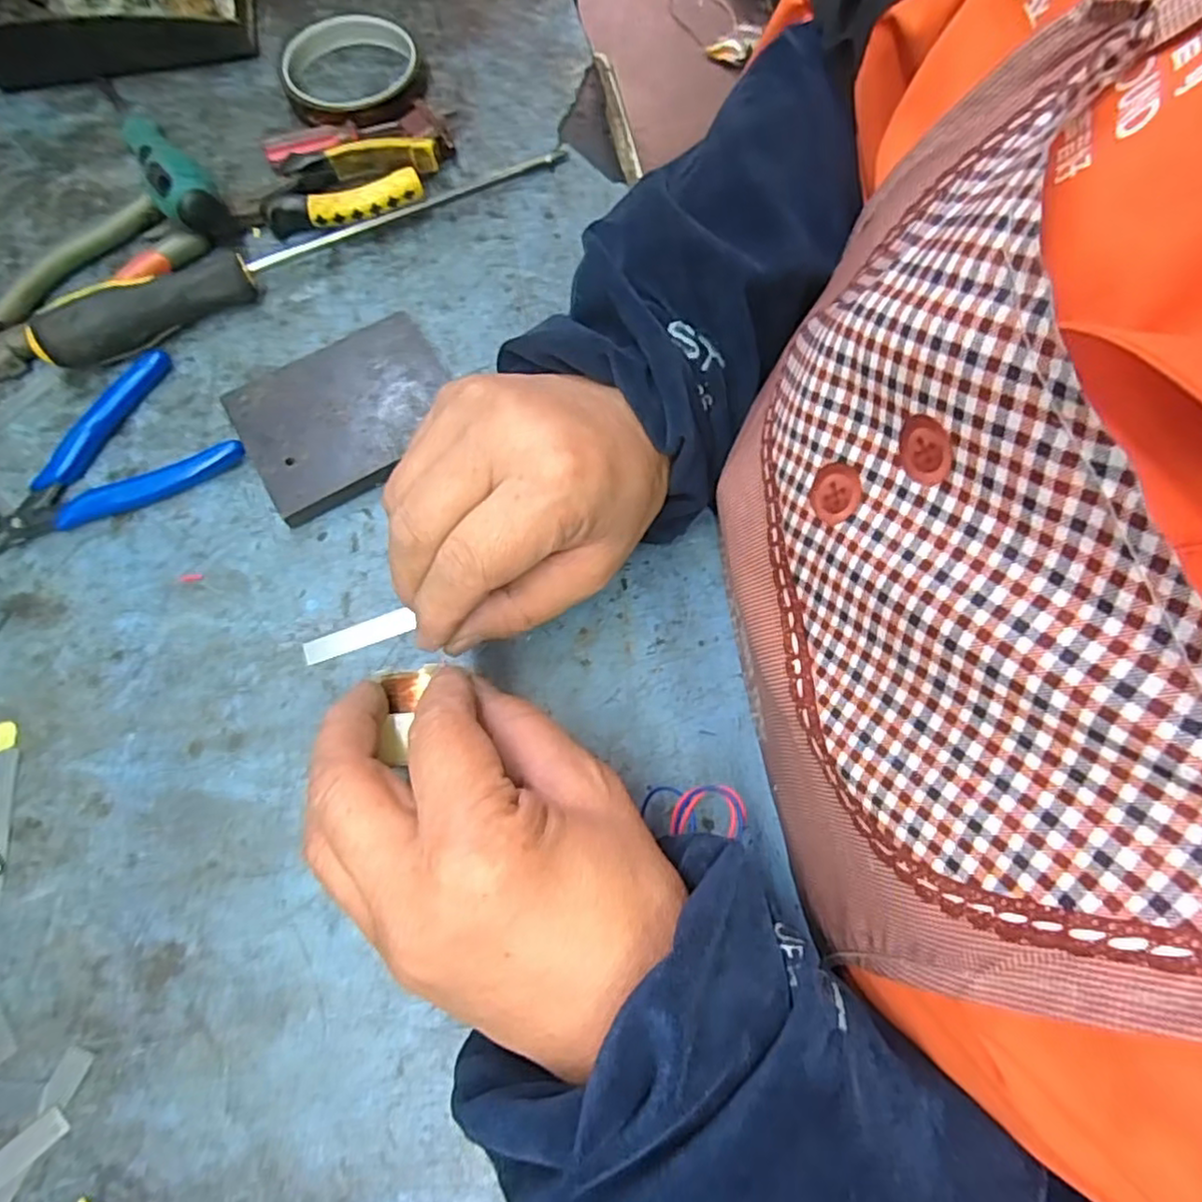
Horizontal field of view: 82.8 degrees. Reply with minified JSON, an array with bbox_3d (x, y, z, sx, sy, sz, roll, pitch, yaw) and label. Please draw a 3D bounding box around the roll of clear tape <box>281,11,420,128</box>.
[{"bbox_3d":[-0.155,-0.332,0.426,0.084,0.016,0.094,-18,72,-6],"label":"roll of clear tape"}]

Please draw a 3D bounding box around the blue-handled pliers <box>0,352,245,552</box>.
[{"bbox_3d":[-0.248,-0.075,0.339,0.118,0.014,0.077,-28,74,-9],"label":"blue-handled pliers"}]

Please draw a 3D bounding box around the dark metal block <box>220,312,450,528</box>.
[{"bbox_3d":[-0.131,-0.099,0.352,0.106,0.015,0.087,-32,75,-11],"label":"dark metal block"}]

